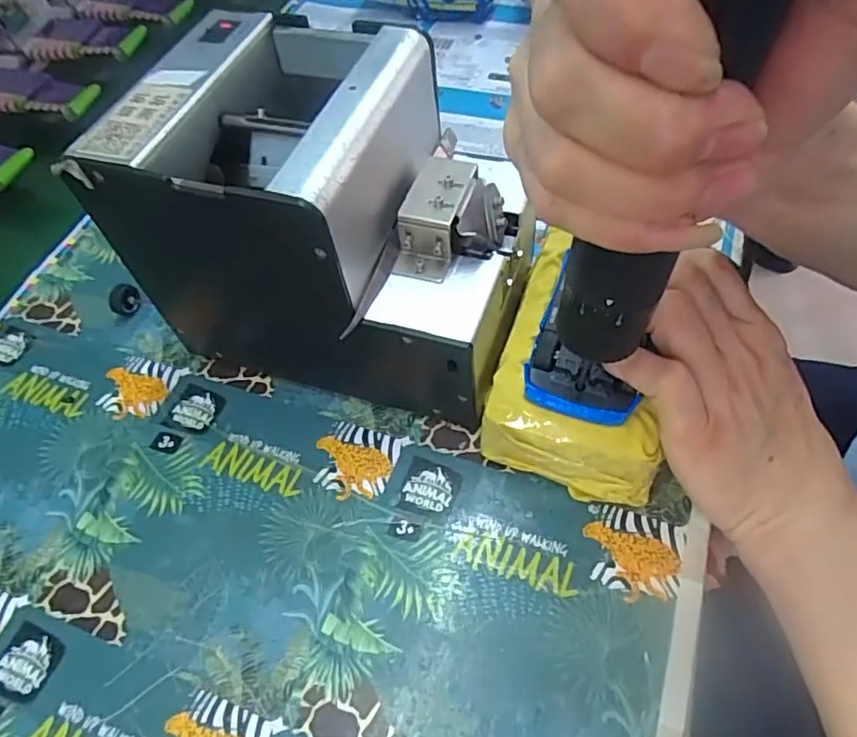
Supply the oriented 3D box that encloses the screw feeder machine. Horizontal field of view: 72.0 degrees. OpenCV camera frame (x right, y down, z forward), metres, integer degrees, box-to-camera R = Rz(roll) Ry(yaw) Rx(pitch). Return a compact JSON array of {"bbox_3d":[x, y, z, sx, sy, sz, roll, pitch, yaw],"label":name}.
[{"bbox_3d":[-0.043,-0.073,0.307,0.170,0.147,0.125,16,59,15],"label":"screw feeder machine"}]

